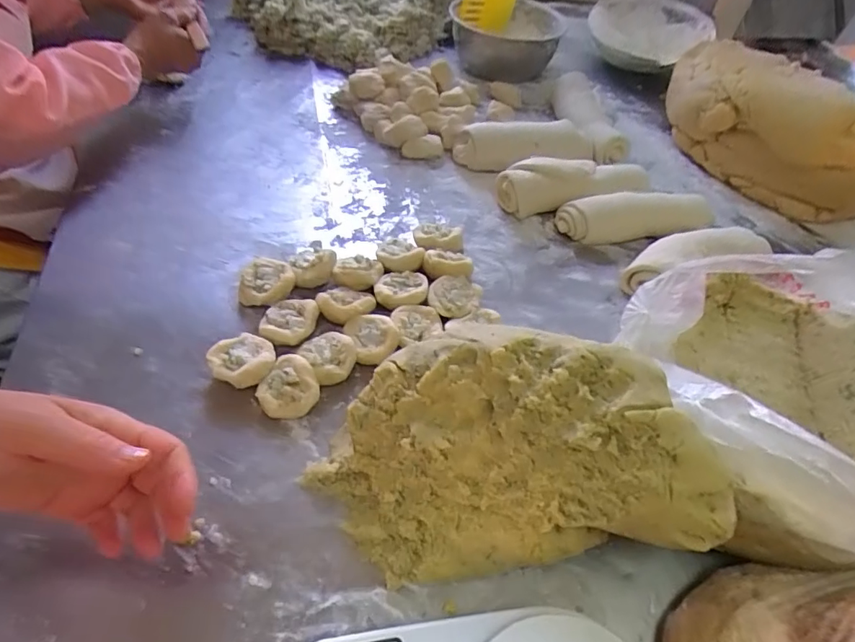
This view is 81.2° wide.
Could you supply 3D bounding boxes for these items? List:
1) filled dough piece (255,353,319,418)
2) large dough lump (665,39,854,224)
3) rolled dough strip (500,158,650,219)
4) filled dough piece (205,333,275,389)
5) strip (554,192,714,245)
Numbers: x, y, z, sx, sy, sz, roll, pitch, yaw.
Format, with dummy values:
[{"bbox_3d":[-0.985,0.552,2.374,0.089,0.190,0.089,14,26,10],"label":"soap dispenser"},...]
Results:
[{"bbox_3d":[-0.116,0.059,0.424,0.042,0.030,0.049,30,54,20],"label":"filled dough piece"},{"bbox_3d":[0.466,-0.258,0.669,0.118,0.135,0.315,-32,59,-27],"label":"large dough lump"},{"bbox_3d":[0.181,-0.168,0.624,0.190,0.049,0.052,-3,51,-10],"label":"rolled dough strip"},{"bbox_3d":[-0.159,0.037,0.432,0.051,0.028,0.047,2,50,-2],"label":"filled dough piece"},{"bbox_3d":[0.246,-0.126,0.598,0.180,0.048,0.039,1,51,-7],"label":"strip"}]

